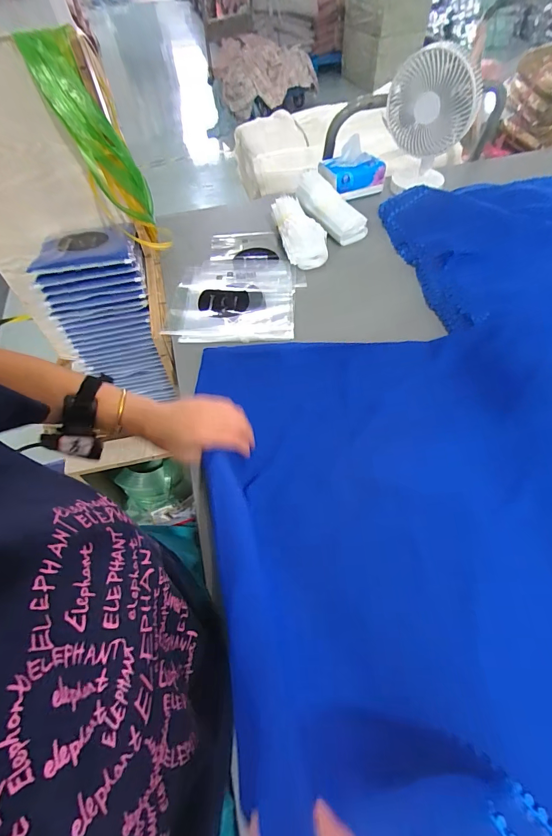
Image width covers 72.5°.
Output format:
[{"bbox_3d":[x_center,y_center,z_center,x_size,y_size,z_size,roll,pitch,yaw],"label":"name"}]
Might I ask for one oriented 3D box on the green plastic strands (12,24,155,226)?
[{"bbox_3d":[-0.300,-0.461,0.642,0.109,0.272,0.061,-20,57,-10],"label":"green plastic strands"}]

